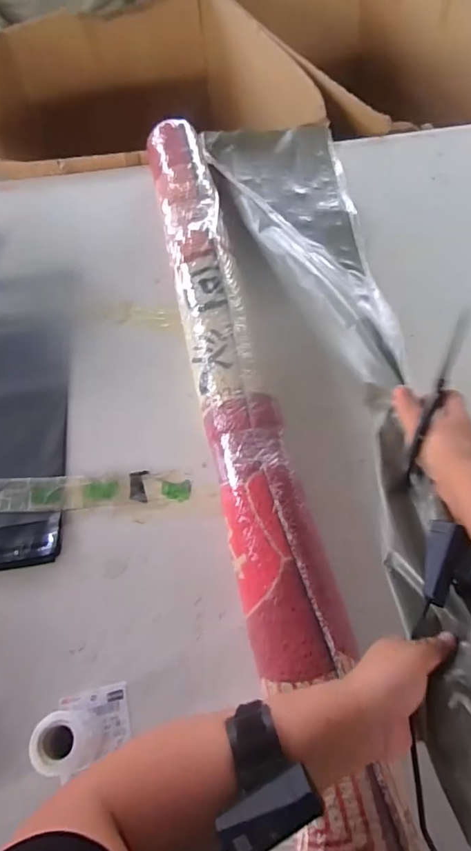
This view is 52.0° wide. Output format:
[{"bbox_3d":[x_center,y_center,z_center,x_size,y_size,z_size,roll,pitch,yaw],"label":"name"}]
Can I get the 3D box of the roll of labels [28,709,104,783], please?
[{"bbox_3d":[-0.169,0.321,0.490,0.053,0.062,0.054,-5,60,1],"label":"roll of labels"}]

